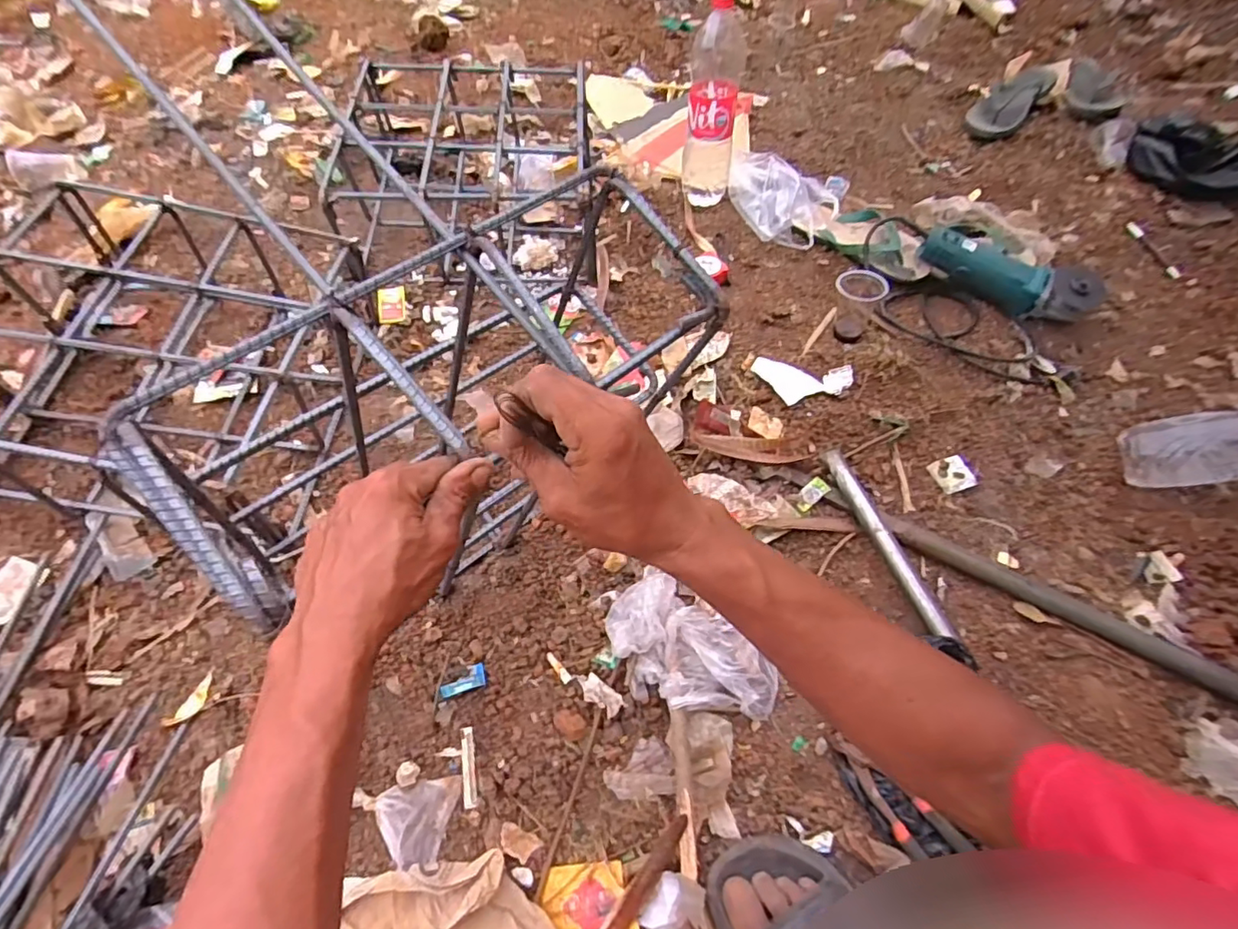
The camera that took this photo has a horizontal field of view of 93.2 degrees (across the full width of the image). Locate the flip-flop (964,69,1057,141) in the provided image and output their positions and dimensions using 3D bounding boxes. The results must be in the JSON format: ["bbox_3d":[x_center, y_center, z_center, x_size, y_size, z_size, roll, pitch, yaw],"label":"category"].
[{"bbox_3d":[0.855,-0.797,1.277,0.110,0.044,0.285,36,65,18],"label":"flip-flop"}]

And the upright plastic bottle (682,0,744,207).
[{"bbox_3d":[0.158,-0.596,0.994,0.091,0.298,0.082,11,60,5],"label":"upright plastic bottle"}]

